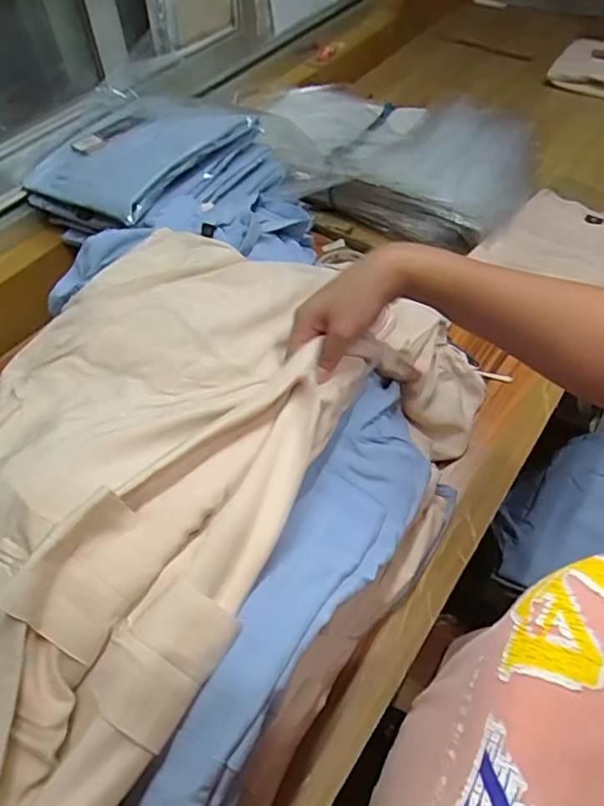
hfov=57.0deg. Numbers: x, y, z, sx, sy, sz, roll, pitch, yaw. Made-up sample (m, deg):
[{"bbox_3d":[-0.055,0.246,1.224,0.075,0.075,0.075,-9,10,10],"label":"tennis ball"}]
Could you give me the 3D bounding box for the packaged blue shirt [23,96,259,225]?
[{"bbox_3d":[-0.210,-0.330,0.712,0.201,0.051,0.233,29,59,22],"label":"packaged blue shirt"}]

